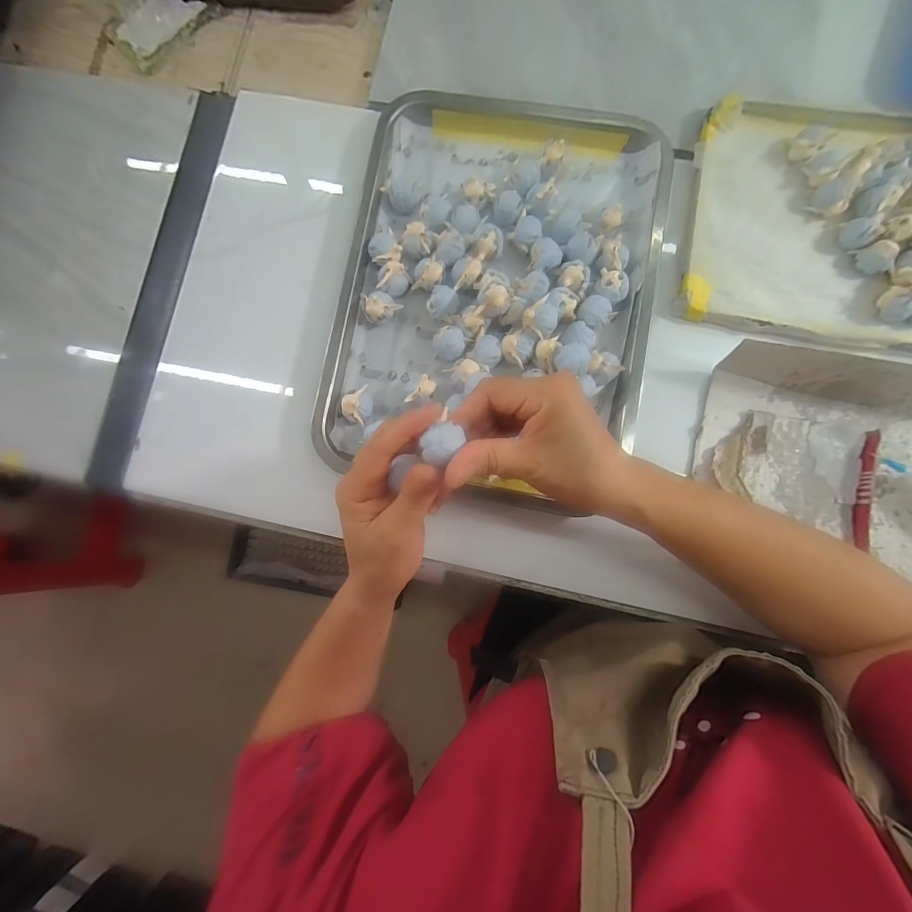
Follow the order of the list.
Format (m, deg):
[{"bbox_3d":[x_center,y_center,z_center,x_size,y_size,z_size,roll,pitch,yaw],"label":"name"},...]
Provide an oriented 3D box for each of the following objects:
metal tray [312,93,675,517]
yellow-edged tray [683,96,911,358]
[{"bbox_3d":[0.033,-0.145,0.359,0.269,0.031,0.355,8,84,5],"label":"metal tray"},{"bbox_3d":[0.356,-0.193,0.344,0.298,0.028,0.206,9,84,5],"label":"yellow-edged tray"}]

